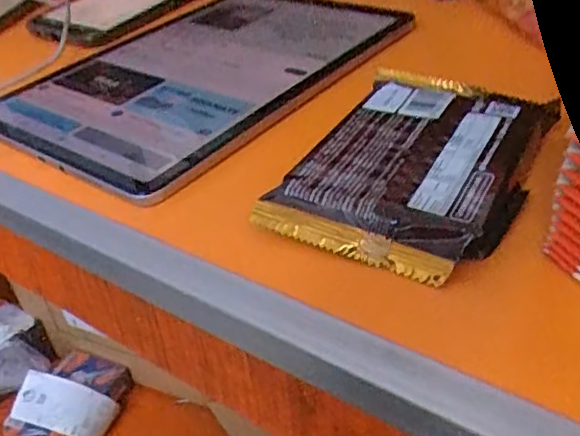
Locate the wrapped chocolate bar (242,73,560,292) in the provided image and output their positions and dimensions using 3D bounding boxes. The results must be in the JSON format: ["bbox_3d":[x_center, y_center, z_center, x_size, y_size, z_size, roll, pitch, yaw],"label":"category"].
[{"bbox_3d":[0.056,-0.025,0.267,0.090,0.020,0.117,19,43,30],"label":"wrapped chocolate bar"}]

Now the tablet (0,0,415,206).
[{"bbox_3d":[-0.058,-0.097,0.381,0.175,0.015,0.219,23,48,30],"label":"tablet"}]

